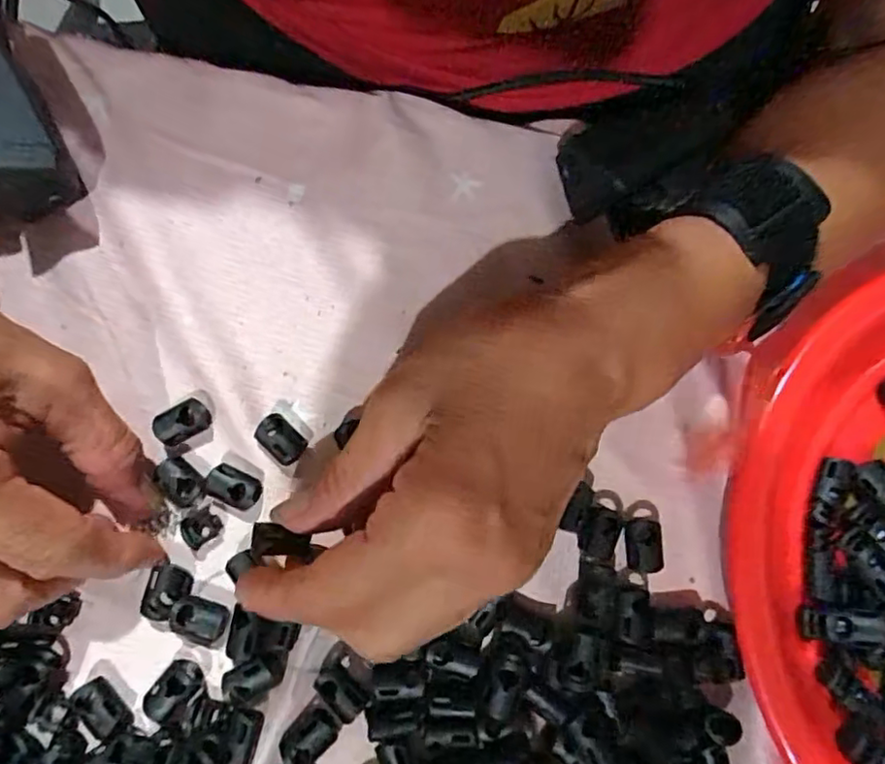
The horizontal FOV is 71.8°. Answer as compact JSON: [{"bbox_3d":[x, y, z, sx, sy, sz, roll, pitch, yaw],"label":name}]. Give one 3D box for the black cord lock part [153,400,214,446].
[{"bbox_3d":[-0.105,0.017,0.247,0.020,0.010,0.013,-31,81,-6],"label":"black cord lock part"}]

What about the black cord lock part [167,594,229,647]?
[{"bbox_3d":[-0.093,0.091,0.232,0.020,0.007,0.015,19,80,3],"label":"black cord lock part"}]

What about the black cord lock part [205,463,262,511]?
[{"bbox_3d":[-0.083,0.042,0.243,0.020,0.009,0.013,28,80,4],"label":"black cord lock part"}]

